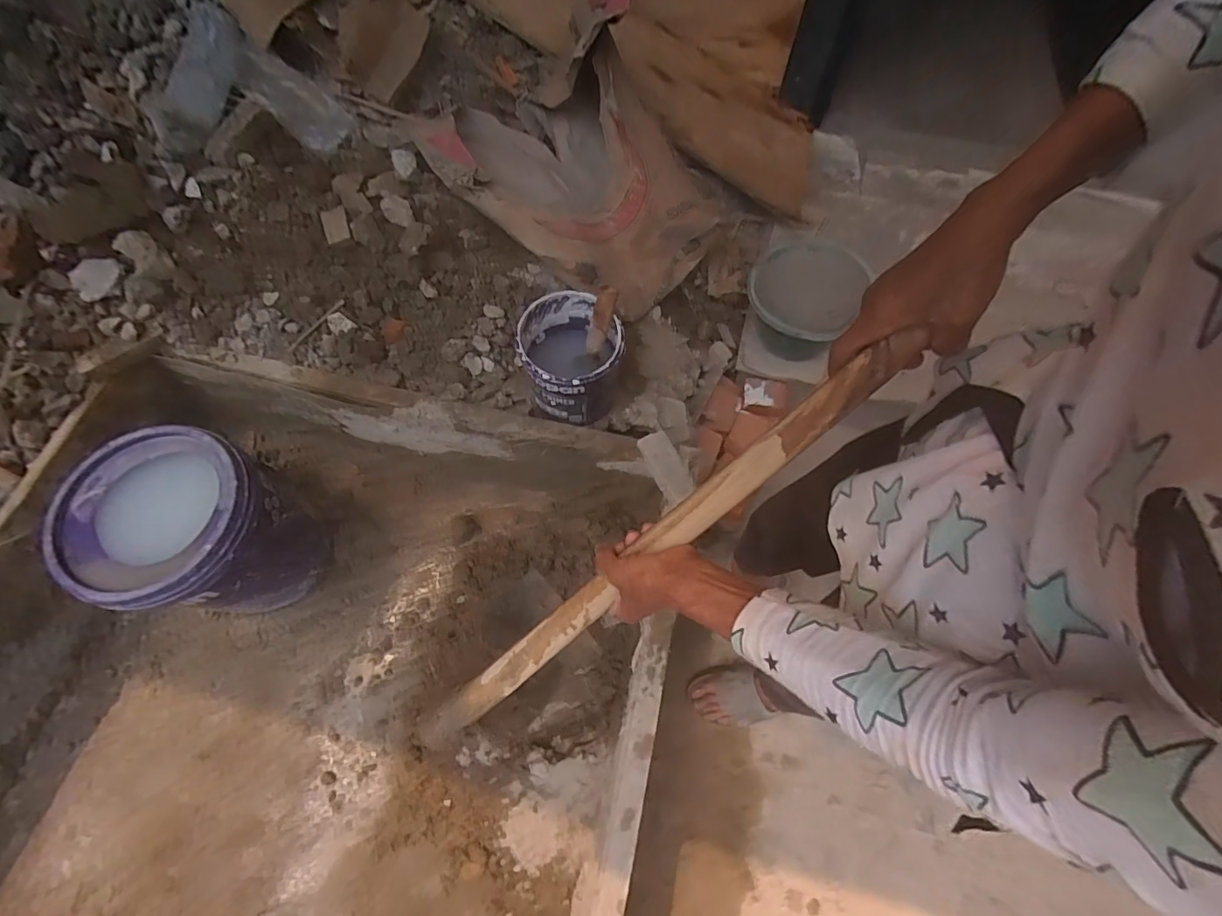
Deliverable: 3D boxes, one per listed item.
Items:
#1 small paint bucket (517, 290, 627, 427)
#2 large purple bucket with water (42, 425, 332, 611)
[{"bbox_3d":[-0.073,-0.182,0.968,0.176,0.173,0.182,0,63,-1],"label":"small paint bucket"},{"bbox_3d":[-0.771,0.155,1.008,0.302,0.342,0.289,0,63,-1],"label":"large purple bucket with water"}]

